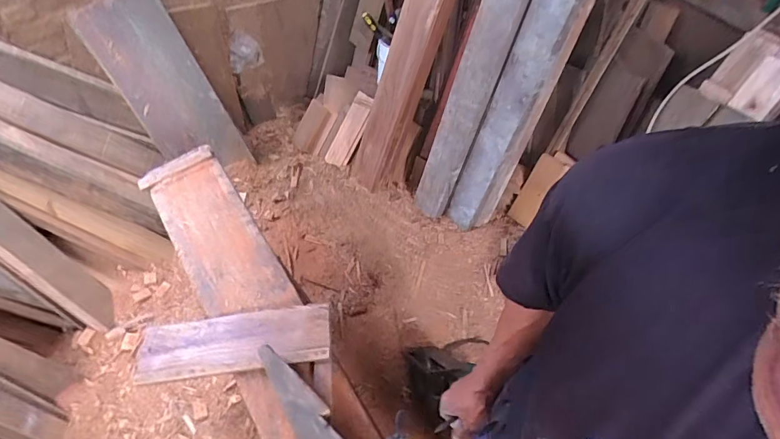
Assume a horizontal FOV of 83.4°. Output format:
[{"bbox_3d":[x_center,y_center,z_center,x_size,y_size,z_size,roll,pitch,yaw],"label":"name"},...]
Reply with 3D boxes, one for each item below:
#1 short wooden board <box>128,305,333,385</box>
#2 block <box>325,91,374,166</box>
[{"bbox_3d":[-0.316,0.243,0.870,0.395,0.015,0.117,-11,57,6],"label":"short wooden board"},{"bbox_3d":[-0.163,-0.356,1.786,0.101,0.036,0.322,35,107,23],"label":"block"}]

